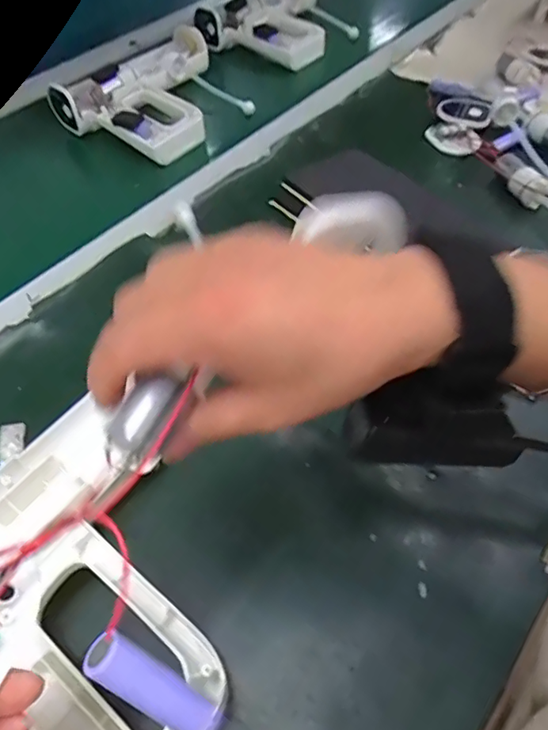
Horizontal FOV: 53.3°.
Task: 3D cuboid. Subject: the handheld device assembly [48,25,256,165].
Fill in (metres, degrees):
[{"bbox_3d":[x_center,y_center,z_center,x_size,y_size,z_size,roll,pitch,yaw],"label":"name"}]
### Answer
[{"bbox_3d":[-0.127,-0.319,0.631,0.173,0.041,0.197,30,59,26],"label":"handheld device assembly"}]

